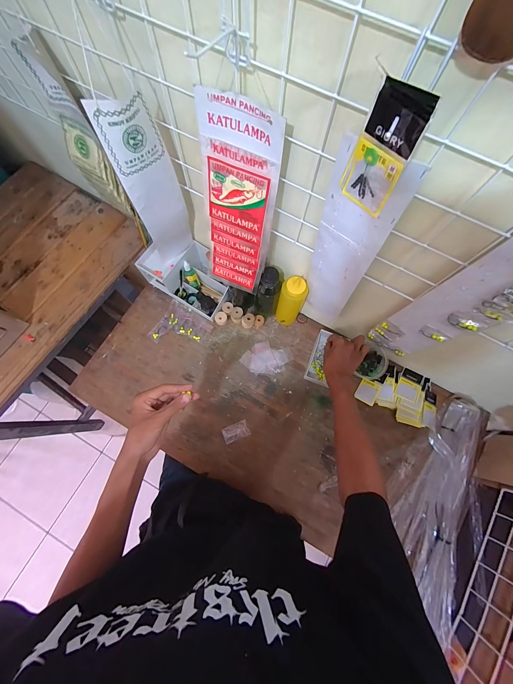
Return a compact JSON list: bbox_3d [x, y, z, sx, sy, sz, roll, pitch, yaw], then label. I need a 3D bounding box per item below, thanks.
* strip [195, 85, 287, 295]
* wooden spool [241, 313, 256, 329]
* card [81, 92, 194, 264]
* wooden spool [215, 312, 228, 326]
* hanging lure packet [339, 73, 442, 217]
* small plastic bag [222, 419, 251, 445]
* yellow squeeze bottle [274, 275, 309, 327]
[{"bbox_3d":[-0.033,-0.209,0.457,0.116,0.327,0.068,22,75,5],"label":"strip"},{"bbox_3d":[-0.022,-0.059,0.733,0.036,0.039,0.031,-42,79,-12],"label":"wooden spool"},{"bbox_3d":[-0.189,-0.270,0.527,0.093,0.378,0.044,-29,77,-9],"label":"card"},{"bbox_3d":[-0.099,-0.065,0.747,0.031,0.025,0.035,23,75,5],"label":"wooden spool"},{"bbox_3d":[0.114,-0.172,0.245,0.054,0.103,0.012,43,77,10],"label":"hanging lure packet"},{"bbox_3d":[-0.051,0.228,0.676,0.066,0.005,0.039,-22,76,-7],"label":"small plastic bag"},{"bbox_3d":[0.085,-0.098,0.671,0.059,0.204,0.055,0,74,-1],"label":"yellow squeeze bottle"}]

